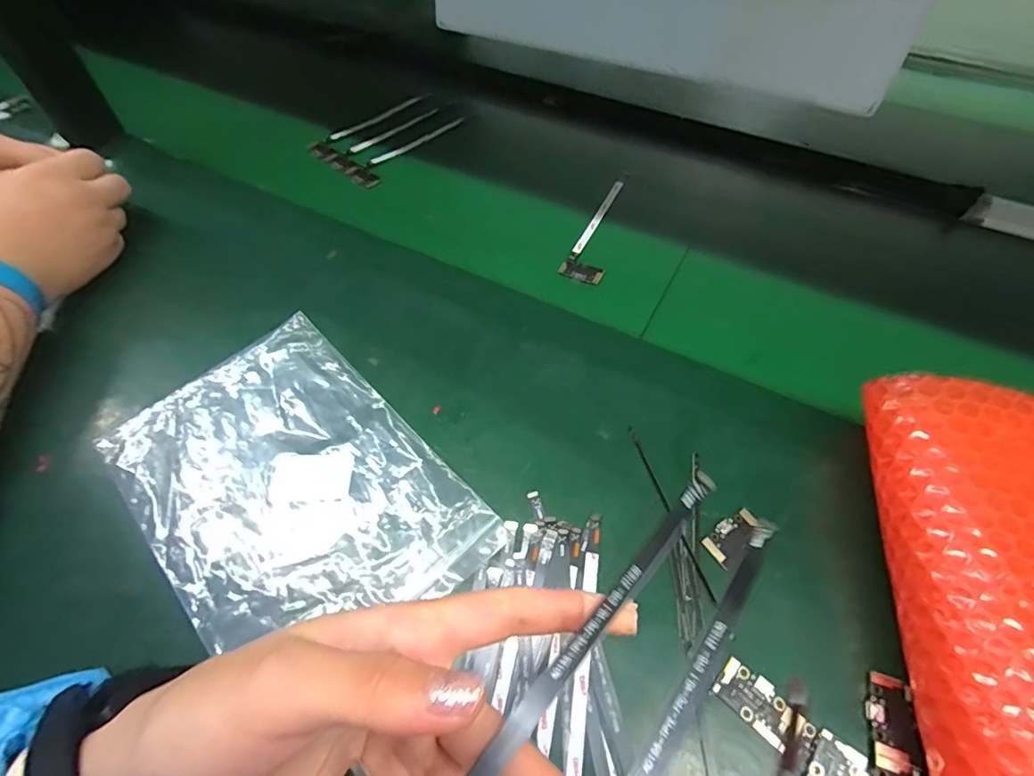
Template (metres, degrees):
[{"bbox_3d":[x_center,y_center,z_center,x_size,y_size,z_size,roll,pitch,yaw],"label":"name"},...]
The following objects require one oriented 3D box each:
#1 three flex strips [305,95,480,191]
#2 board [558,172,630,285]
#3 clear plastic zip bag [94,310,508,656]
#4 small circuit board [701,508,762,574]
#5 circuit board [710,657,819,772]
[{"bbox_3d":[-0.150,-0.301,0.600,0.117,0.005,0.181,30,60,20],"label":"three flex strips"},{"bbox_3d":[0.090,-0.161,0.483,0.036,0.005,0.178,21,57,14],"label":"board"},{"bbox_3d":[-0.146,0.060,0.322,0.160,0.012,0.247,-37,62,-23],"label":"clear plastic zip bag"},{"bbox_3d":[0.130,0.089,0.300,0.037,0.004,0.023,-35,62,-22],"label":"small circuit board"},{"bbox_3d":[0.126,0.162,0.254,0.049,0.004,0.023,36,62,22],"label":"circuit board"}]

